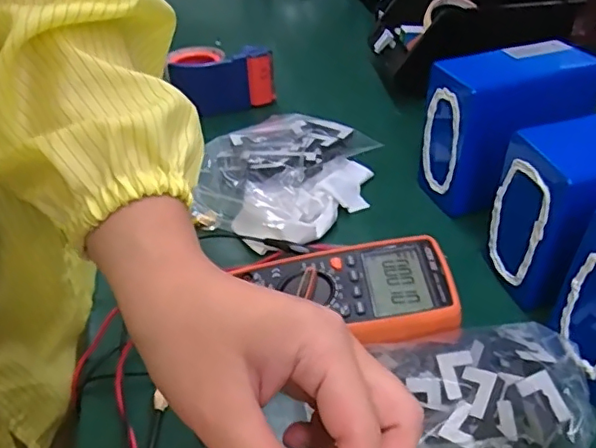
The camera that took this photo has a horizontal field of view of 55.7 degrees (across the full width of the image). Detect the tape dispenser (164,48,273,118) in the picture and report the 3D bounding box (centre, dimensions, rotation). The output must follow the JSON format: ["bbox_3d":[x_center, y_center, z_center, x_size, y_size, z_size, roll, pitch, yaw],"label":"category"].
[{"bbox_3d":[-0.104,-0.198,0.780,0.138,0.080,0.070,2,41,7],"label":"tape dispenser"}]

